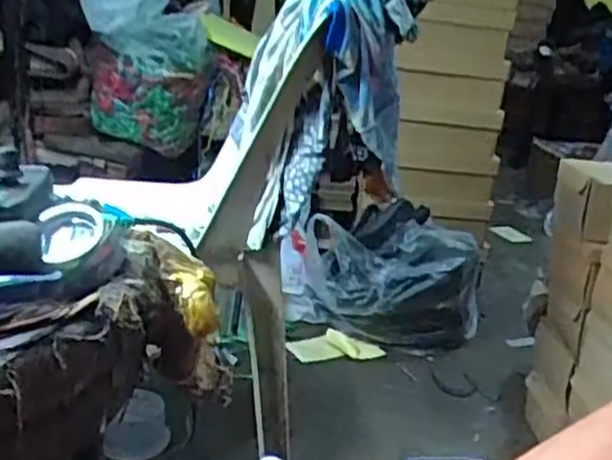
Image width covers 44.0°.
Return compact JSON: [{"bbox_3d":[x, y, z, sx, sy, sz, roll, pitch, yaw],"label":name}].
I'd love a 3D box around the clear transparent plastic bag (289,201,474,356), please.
[{"bbox_3d":[0.207,0.114,1.688,0.366,0.250,0.252,-7,23,-34],"label":"clear transparent plastic bag"}]

